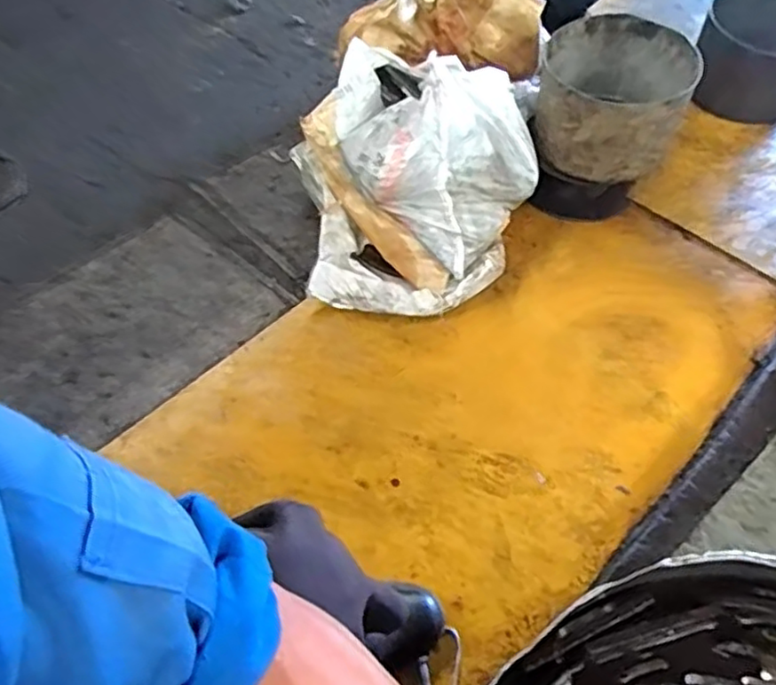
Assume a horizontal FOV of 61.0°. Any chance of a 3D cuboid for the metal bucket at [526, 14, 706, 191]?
[{"bbox_3d":[0.438,-0.483,1.316,0.280,0.180,0.272,1,55,-1],"label":"metal bucket"}]

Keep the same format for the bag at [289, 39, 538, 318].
[{"bbox_3d":[0.056,-0.300,1.240,0.453,0.272,0.428,6,55,2],"label":"bag"}]

